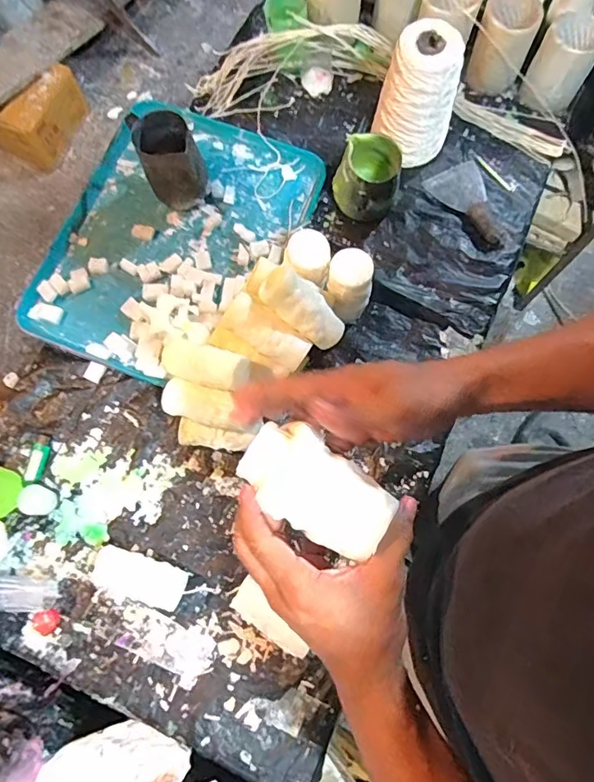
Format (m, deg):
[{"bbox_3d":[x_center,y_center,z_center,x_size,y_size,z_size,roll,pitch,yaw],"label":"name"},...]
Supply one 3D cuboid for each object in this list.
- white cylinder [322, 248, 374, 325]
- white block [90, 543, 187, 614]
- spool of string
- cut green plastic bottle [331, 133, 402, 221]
[{"bbox_3d":[0.072,-0.139,0.707,0.064,0.112,0.077,26,77,7],"label":"white cylinder"},{"bbox_3d":[-0.205,0.241,0.648,0.127,0.022,0.053,16,76,5],"label":"white block"},{"bbox_3d":[0.182,-0.432,0.750,0.101,0.182,0.091,44,79,11],"label":"spool of string"},{"bbox_3d":[0.105,-0.318,0.755,0.100,0.113,0.081,13,75,4],"label":"cut green plastic bottle"}]

